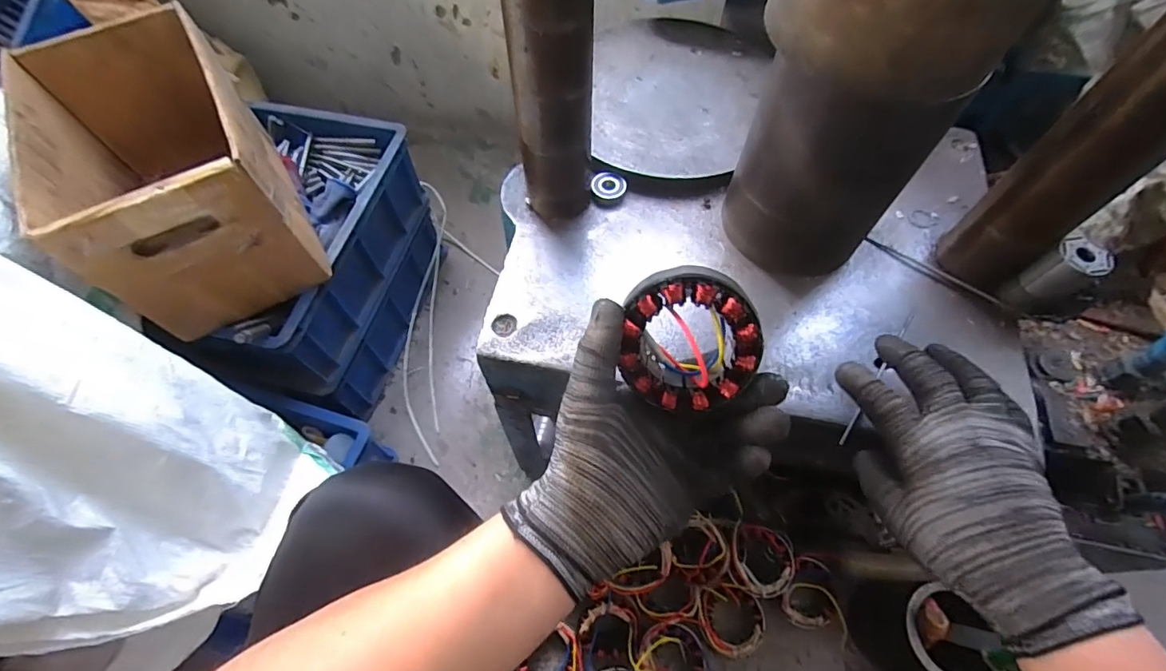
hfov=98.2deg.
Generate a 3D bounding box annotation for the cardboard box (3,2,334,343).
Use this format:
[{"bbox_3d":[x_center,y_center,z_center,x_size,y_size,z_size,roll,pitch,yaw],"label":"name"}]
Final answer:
[{"bbox_3d":[-0.485,-0.192,0.603,0.208,0.189,0.317,-32,67,-16],"label":"cardboard box"}]

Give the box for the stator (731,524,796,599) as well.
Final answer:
[{"bbox_3d":[0.248,0.312,0.697,0.089,0.039,0.087,6,62,3],"label":"stator"}]

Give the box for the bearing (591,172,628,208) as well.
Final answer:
[{"bbox_3d":[0.026,-0.146,0.508,0.034,0.014,0.034,0,62,0],"label":"bearing"}]

